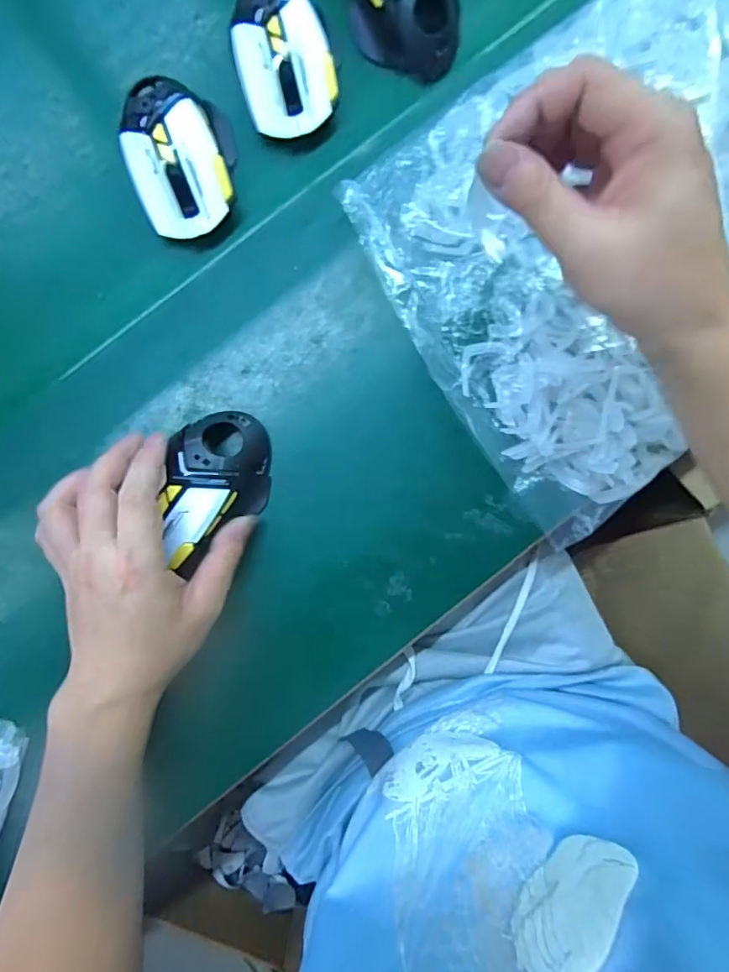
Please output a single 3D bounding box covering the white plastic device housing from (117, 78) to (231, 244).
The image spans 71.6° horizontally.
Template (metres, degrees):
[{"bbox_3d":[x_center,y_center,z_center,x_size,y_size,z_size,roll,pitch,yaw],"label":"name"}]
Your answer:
[{"bbox_3d":[-0.132,-0.233,0.348,0.063,0.029,0.112,-19,90,0],"label":"white plastic device housing"}]

